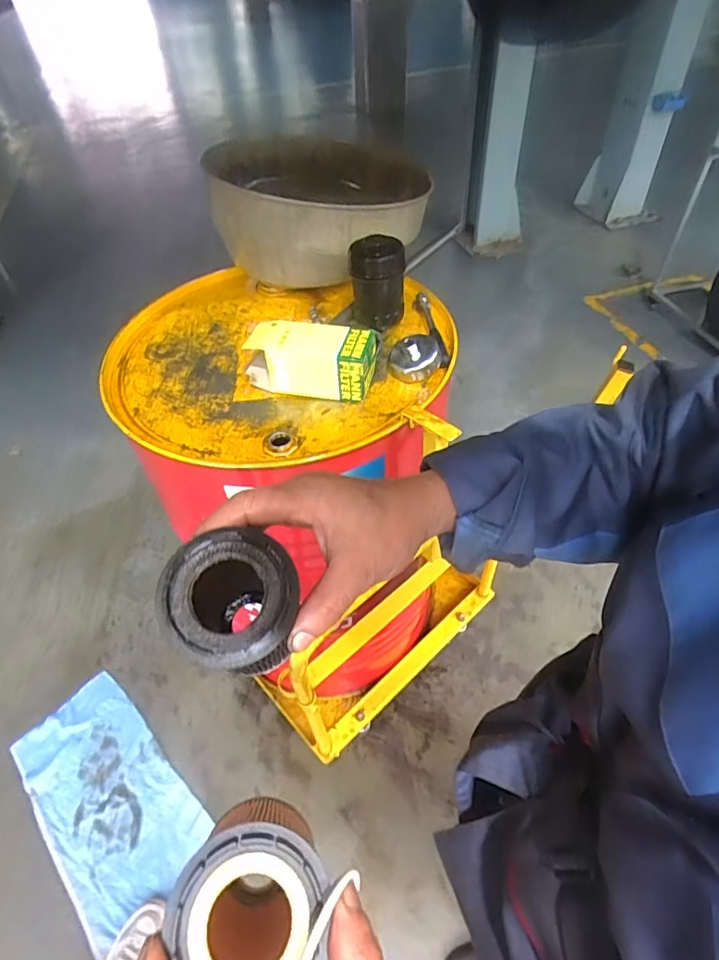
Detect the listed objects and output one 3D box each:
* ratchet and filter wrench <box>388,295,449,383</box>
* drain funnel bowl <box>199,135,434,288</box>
[{"bbox_3d":[0.098,-0.247,0.843,0.090,0.052,0.225,2,49,6],"label":"ratchet and filter wrench"},{"bbox_3d":[-0.074,-0.519,0.992,0.385,0.176,0.398,-2,49,2],"label":"drain funnel bowl"}]

